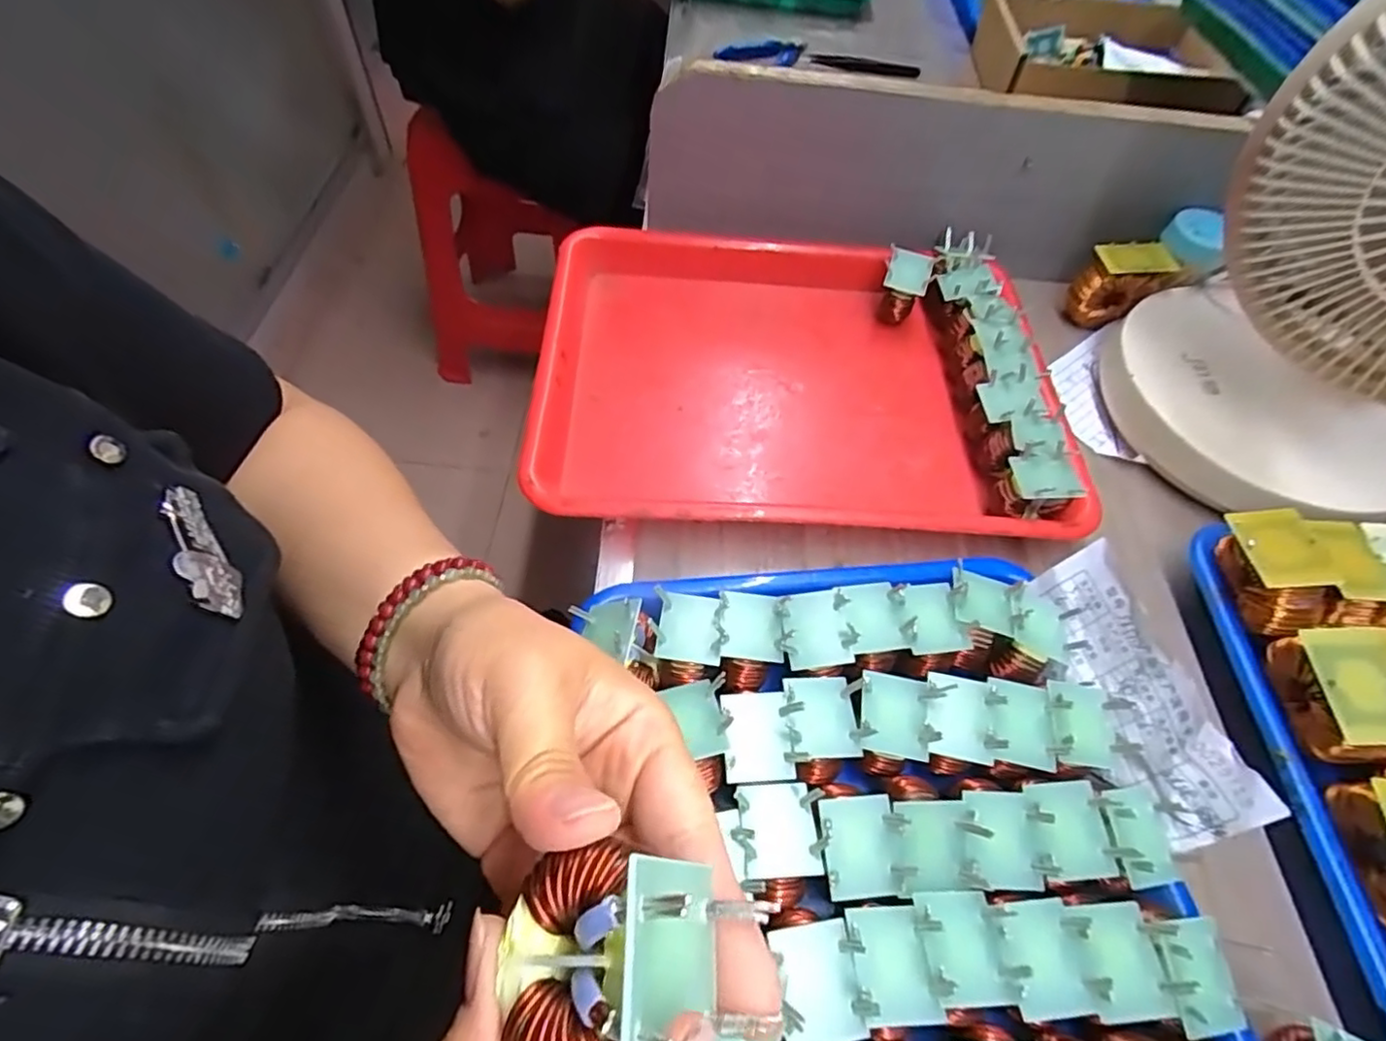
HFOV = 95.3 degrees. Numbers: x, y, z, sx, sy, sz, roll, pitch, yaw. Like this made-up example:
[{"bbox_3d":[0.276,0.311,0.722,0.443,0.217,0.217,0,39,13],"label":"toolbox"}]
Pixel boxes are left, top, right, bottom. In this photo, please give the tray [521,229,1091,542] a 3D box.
[{"bbox_3d":[0.067,-0.094,0.422,0.333,0.042,0.243,2,58,-3],"label":"tray"}]

